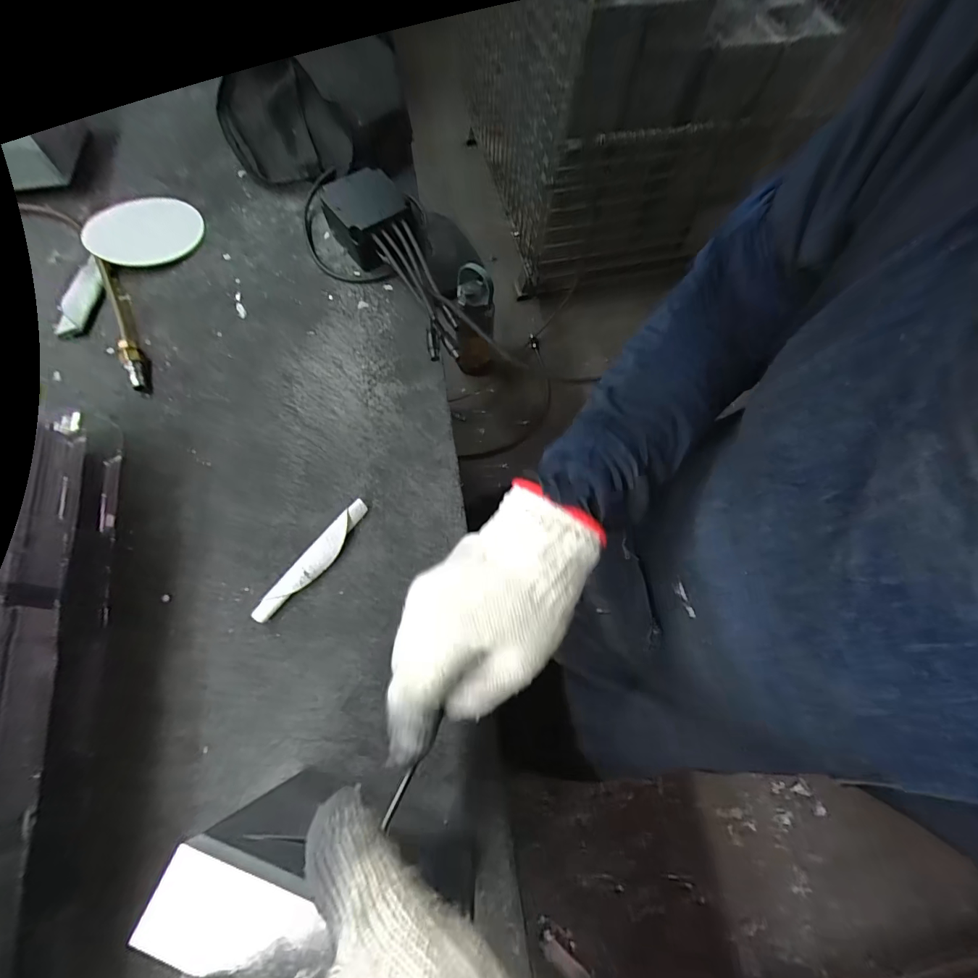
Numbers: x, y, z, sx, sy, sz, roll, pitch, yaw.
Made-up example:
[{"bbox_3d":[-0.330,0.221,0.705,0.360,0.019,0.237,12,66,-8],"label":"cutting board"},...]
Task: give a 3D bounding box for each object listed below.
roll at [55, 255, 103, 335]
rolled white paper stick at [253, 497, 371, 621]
[{"bbox_3d":[-0.418,-0.197,0.439,0.031,0.016,0.089,-1,68,-2],"label":"roll"},{"bbox_3d":[-0.141,0.058,0.349,0.019,0.015,0.117,37,72,13],"label":"rolled white paper stick"}]

